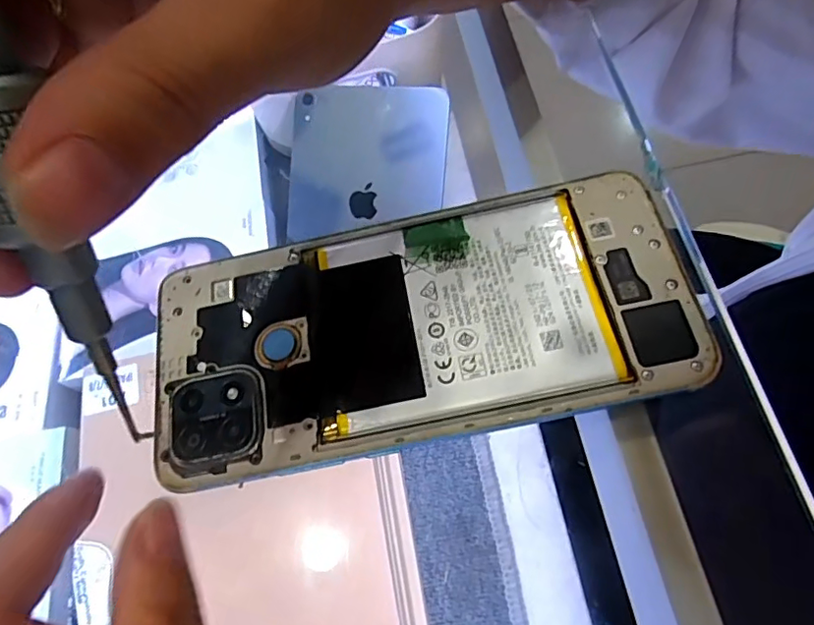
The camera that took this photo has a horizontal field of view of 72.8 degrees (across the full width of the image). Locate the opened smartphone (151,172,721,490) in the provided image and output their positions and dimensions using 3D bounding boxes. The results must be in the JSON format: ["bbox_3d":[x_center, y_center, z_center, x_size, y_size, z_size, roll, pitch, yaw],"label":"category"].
[{"bbox_3d":[0.003,0.003,0.168,0.161,0.004,0.072,-12,65,3],"label":"opened smartphone"}]

